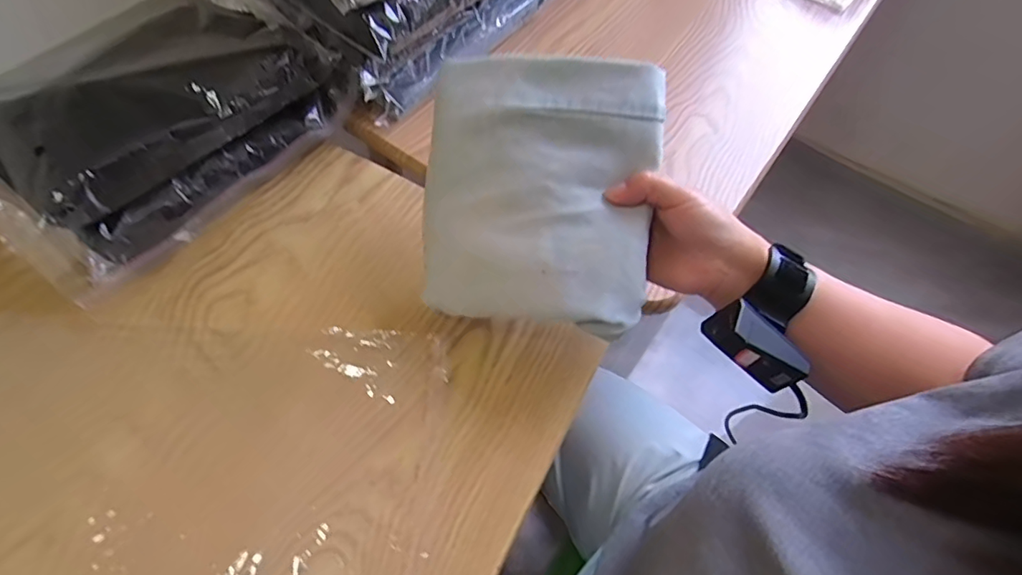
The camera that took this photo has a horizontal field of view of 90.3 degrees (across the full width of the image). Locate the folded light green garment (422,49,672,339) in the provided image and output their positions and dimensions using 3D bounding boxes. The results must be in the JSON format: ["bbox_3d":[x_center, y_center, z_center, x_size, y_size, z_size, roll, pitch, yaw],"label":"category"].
[{"bbox_3d":[0.019,-0.067,0.359,0.157,0.021,0.181,8,88,9],"label":"folded light green garment"}]

